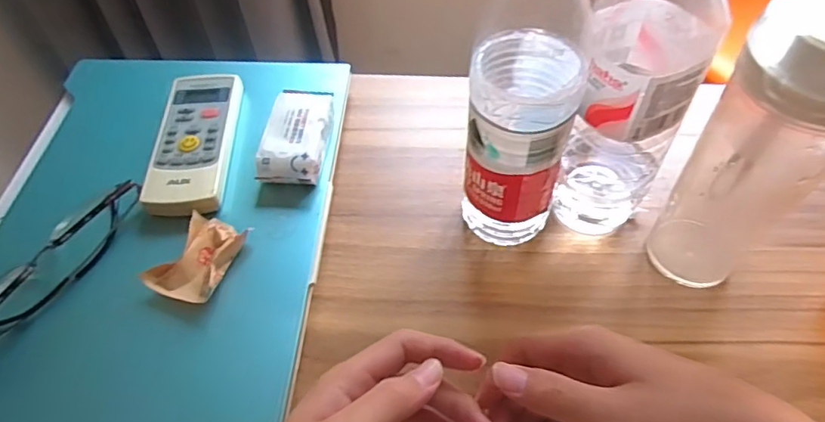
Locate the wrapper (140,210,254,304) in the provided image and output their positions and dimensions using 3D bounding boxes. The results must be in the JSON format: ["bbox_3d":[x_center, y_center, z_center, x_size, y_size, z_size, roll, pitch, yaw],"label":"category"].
[{"bbox_3d":[-0.144,0.033,0.364,0.047,0.019,0.060,14,56,12],"label":"wrapper"}]

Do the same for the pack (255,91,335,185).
[{"bbox_3d":[-0.088,-0.055,0.416,0.045,0.030,0.083,4,55,5],"label":"pack"}]

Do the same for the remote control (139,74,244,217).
[{"bbox_3d":[-0.169,-0.056,0.418,0.055,0.016,0.138,-3,54,0],"label":"remote control"}]

